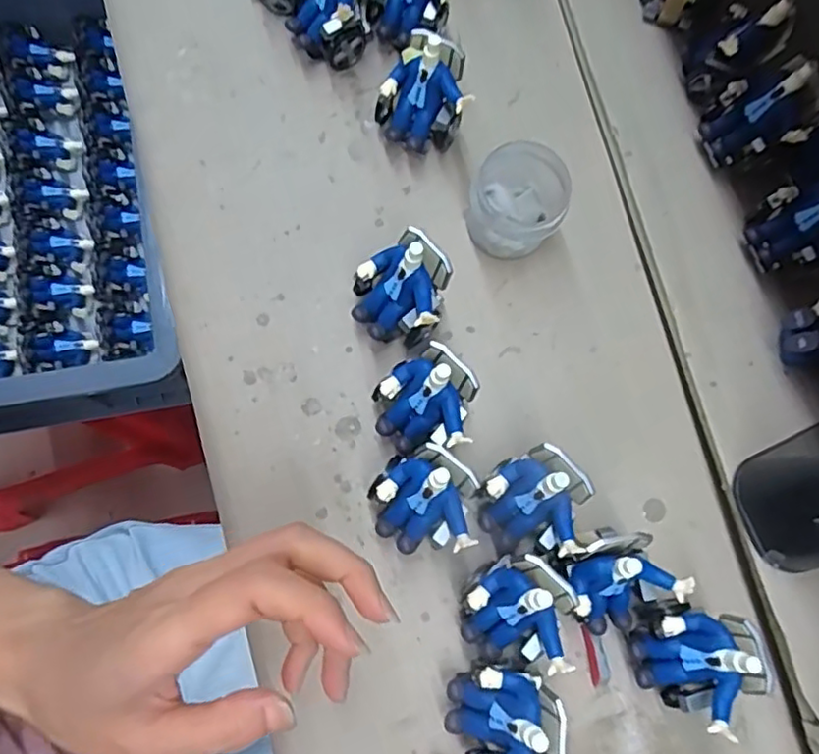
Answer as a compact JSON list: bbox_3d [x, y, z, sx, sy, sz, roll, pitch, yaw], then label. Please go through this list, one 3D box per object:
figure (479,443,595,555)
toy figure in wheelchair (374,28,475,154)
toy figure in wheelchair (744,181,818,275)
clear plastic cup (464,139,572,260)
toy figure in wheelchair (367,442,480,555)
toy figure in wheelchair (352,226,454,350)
[{"bbox_3d":[0.063,0.065,0.322,0.049,0.062,0.048,-42,83,-12],"label":"figure"},{"bbox_3d":[0.006,-0.162,0.371,0.051,0.060,0.045,-3,77,-5],"label":"toy figure in wheelchair"},{"bbox_3d":[0.220,-0.083,0.350,0.046,0.051,0.047,-10,78,-6],"label":"toy figure in wheelchair"},{"bbox_3d":[0.061,-0.099,0.367,0.052,0.051,0.048,1,77,-4],"label":"clear plastic cup"},{"bbox_3d":[0.007,0.062,0.317,0.051,0.065,0.048,27,76,3],"label":"toy figure in wheelchair"},{"bbox_3d":[-0.006,-0.045,0.345,0.049,0.060,0.050,-35,81,-11],"label":"toy figure in wheelchair"}]

